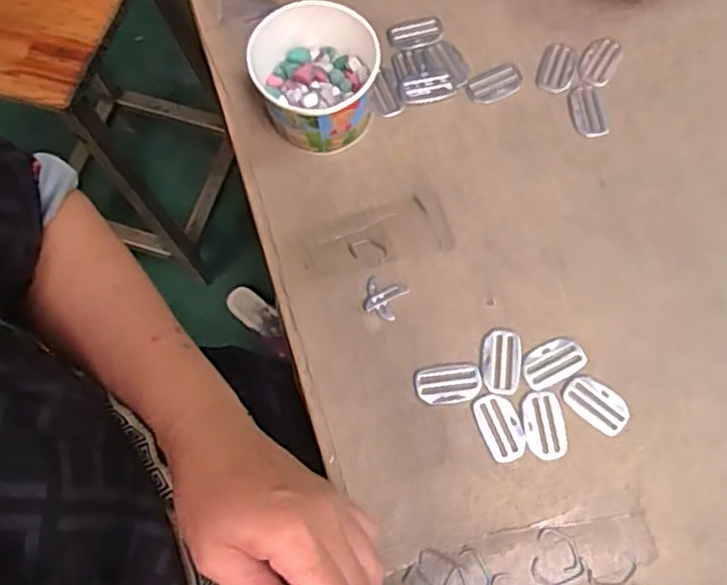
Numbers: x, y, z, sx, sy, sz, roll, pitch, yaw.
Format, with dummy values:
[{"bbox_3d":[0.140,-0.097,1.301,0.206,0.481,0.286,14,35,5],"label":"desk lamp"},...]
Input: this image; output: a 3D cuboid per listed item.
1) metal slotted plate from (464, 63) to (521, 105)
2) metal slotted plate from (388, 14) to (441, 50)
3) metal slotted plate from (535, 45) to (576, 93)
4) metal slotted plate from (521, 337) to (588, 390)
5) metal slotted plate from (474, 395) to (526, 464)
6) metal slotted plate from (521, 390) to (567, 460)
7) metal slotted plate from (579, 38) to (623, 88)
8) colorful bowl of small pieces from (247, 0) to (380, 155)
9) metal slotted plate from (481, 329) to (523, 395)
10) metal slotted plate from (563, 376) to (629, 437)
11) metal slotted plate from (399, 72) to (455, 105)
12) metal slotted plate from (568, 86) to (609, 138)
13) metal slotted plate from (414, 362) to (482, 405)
[{"bbox_3d":[0.107,-0.169,0.542,0.046,0.004,0.026,-24,73,-6],"label":"metal slotted plate"},{"bbox_3d":[0.044,-0.217,0.556,0.046,0.004,0.028,-16,72,-3],"label":"metal slotted plate"},{"bbox_3d":[0.157,-0.182,0.540,0.029,0.004,0.042,15,73,6],"label":"metal slotted plate"},{"bbox_3d":[0.134,0.050,0.471,0.046,0.004,0.027,-27,73,-7],"label":"metal slotted plate"},{"bbox_3d":[0.094,0.093,0.457,0.027,0.004,0.045,-19,72,-4],"label":"metal slotted plate"},{"bbox_3d":[0.124,0.091,0.457,0.028,0.004,0.046,-6,72,0],"label":"metal slotted plate"},{"bbox_3d":[0.192,-0.187,0.542,0.029,0.004,0.047,34,76,12],"label":"metal slotted plate"},{"bbox_3d":[-0.035,-0.156,0.502,0.086,0.073,0.089,-1,72,2],"label":"colorful bowl of small pieces"},{"bbox_3d":[0.098,0.049,0.469,0.028,0.004,0.045,7,72,4],"label":"metal slotted plate"},{"bbox_3d":[0.162,0.077,0.462,0.046,0.004,0.028,41,78,13],"label":"metal slotted plate"},{"bbox_3d":[0.052,-0.164,0.538,0.043,0.004,0.025,-14,72,-3],"label":"metal slotted plate"},{"bbox_3d":[0.178,-0.144,0.530,0.027,0.004,0.045,-10,72,-1],"label":"metal slotted plate"},{"bbox_3d":[0.059,0.064,0.465,0.046,0.004,0.026,-8,72,-1],"label":"metal slotted plate"}]

